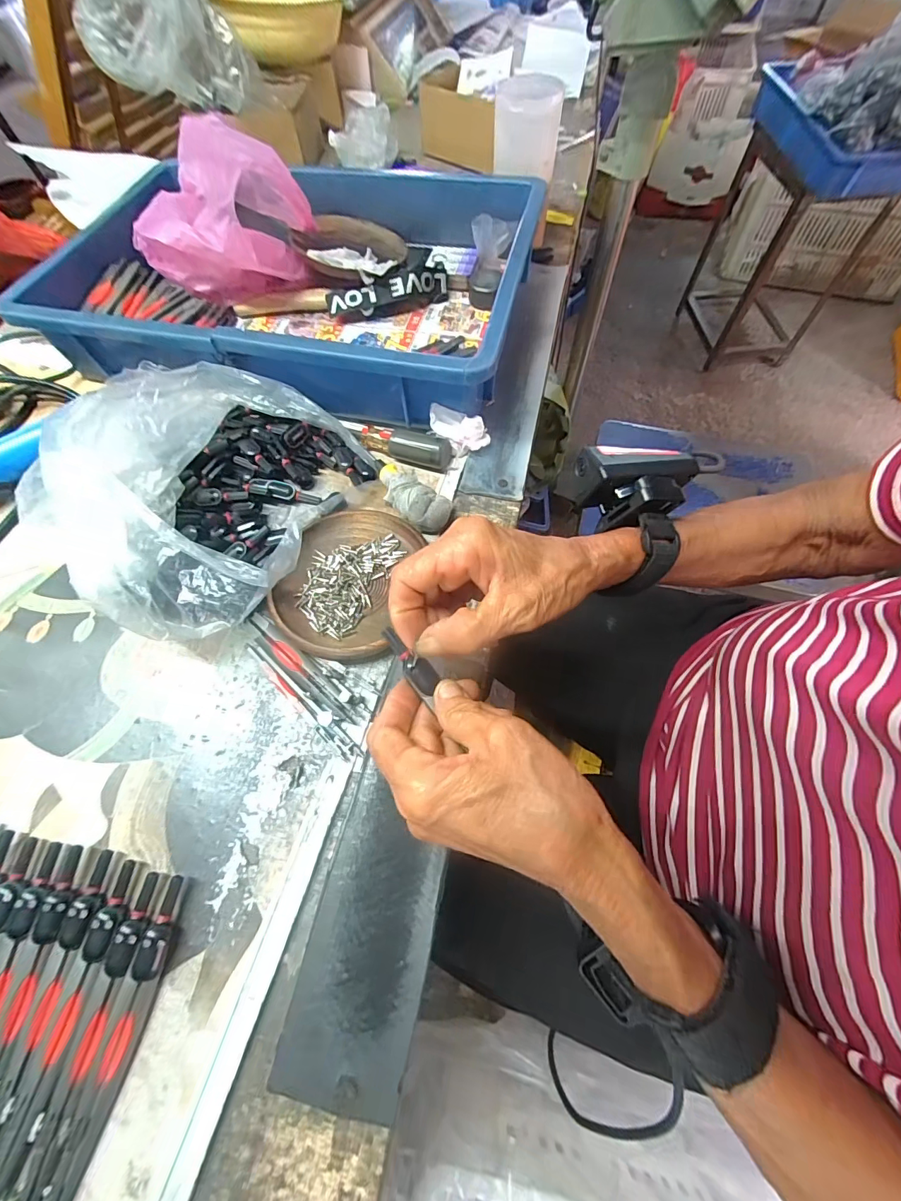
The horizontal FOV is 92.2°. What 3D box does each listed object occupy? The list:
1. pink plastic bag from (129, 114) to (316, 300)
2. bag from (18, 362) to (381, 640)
[{"bbox_3d":[-0.225,-0.371,0.422,0.153,0.110,0.122,38,71,18],"label":"pink plastic bag"},{"bbox_3d":[-0.173,-0.082,0.313,0.164,0.078,0.213,23,67,13],"label":"bag"}]

